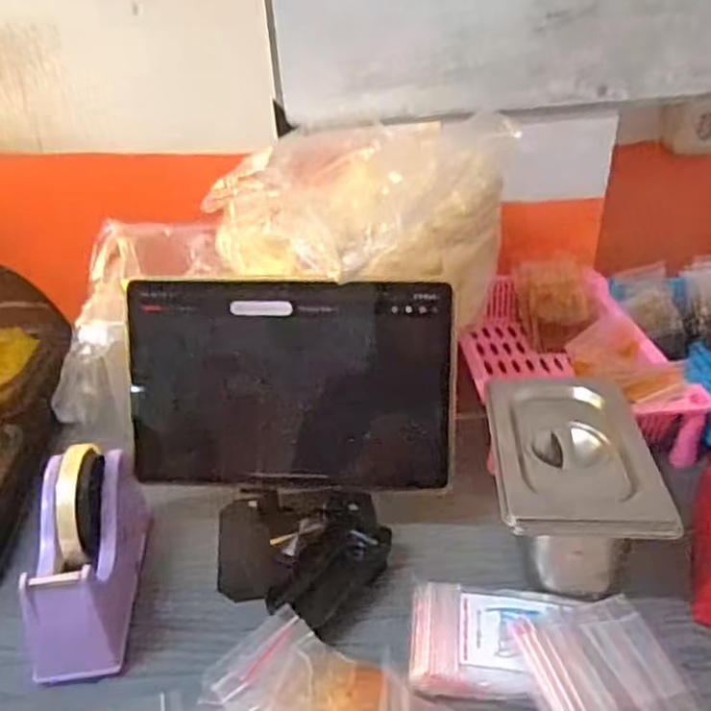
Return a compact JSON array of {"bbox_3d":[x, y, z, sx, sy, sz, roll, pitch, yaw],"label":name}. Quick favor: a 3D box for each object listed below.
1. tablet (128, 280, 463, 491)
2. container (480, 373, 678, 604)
[{"bbox_3d":[-0.051,0.024,0.552,0.247,0.163,0.014,0,9,3],"label":"tablet"},{"bbox_3d":[0.161,0.095,0.549,0.111,0.089,0.165,1,31,4],"label":"container"}]

